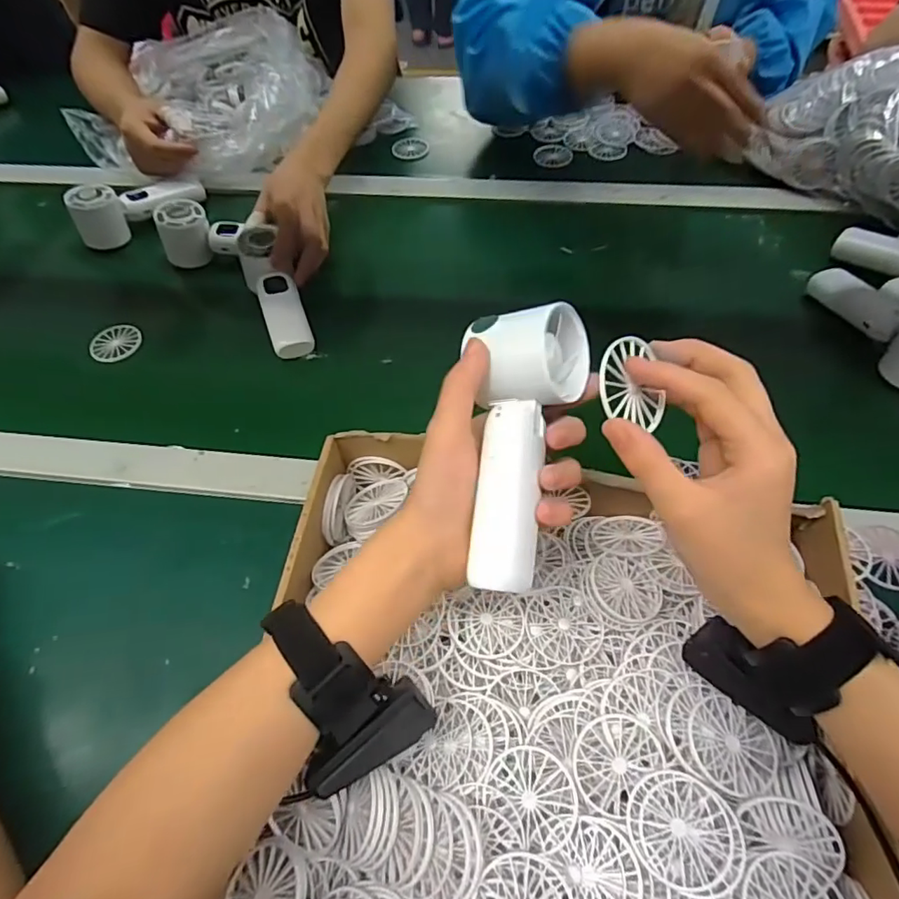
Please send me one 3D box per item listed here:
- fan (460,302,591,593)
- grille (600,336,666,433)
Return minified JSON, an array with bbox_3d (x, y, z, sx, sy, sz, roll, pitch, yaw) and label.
[{"bbox_3d":[0.035,-0.004,0.289,0.065,0.047,0.151,8,81,9],"label":"fan"},{"bbox_3d":[0.092,-0.031,0.279,0.044,0.050,0.006,-27,13,-34],"label":"grille"}]

